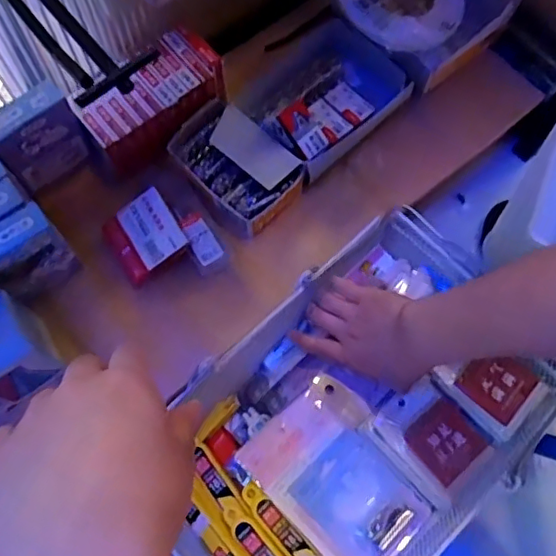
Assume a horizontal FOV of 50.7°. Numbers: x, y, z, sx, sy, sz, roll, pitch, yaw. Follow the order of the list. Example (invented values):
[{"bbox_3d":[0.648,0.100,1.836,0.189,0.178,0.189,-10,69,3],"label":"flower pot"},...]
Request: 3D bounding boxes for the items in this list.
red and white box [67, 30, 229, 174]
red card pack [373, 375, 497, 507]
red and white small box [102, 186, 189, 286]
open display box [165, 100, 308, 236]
[{"bbox_3d":[-0.130,-0.185,0.626,0.154,0.055,0.089,-43,78,-14],"label":"red and white box"},{"bbox_3d":[0.142,0.144,0.539,0.076,0.023,0.094,-41,78,-13],"label":"red card pack"},{"bbox_3d":[-0.139,-0.044,0.609,0.076,0.017,0.075,-39,75,5],"label":"red and white small box"},{"bbox_3d":[-0.044,-0.117,0.626,0.090,0.055,0.129,-41,78,-13],"label":"open display box"}]

